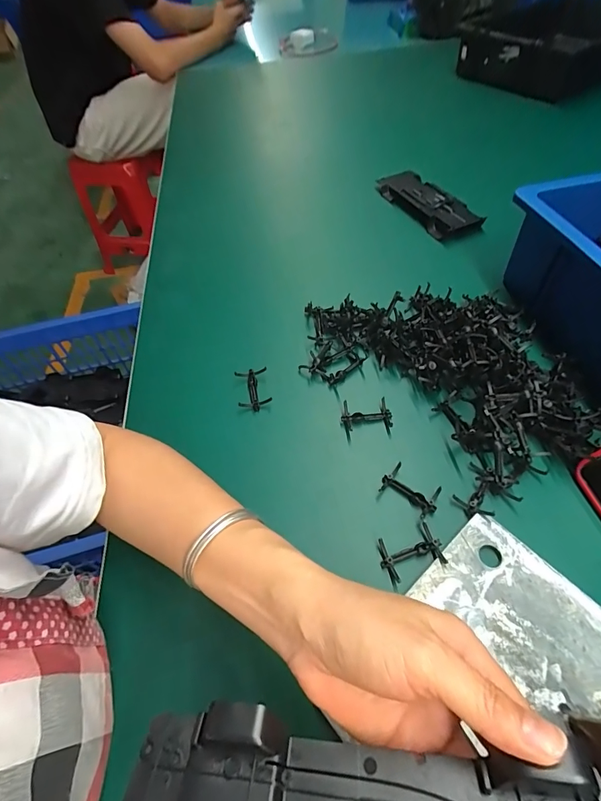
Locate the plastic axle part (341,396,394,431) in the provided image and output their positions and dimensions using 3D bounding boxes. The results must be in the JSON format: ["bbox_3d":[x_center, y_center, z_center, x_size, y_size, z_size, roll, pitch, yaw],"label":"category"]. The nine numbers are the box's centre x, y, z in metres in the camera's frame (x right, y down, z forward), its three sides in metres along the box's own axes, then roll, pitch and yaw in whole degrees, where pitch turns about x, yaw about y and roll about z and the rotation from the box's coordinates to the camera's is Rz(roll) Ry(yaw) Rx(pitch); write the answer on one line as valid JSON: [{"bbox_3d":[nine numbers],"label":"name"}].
[{"bbox_3d":[0.067,0.016,0.395,0.049,0.022,0.031,-7,54,-2],"label":"plastic axle part"}]

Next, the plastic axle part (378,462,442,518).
[{"bbox_3d":[0.099,0.080,0.346,0.050,0.007,0.031,33,78,24],"label":"plastic axle part"}]

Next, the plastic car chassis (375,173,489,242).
[{"bbox_3d":[0.203,-0.319,0.618,0.071,0.024,0.188,-22,56,-13],"label":"plastic car chassis"}]

